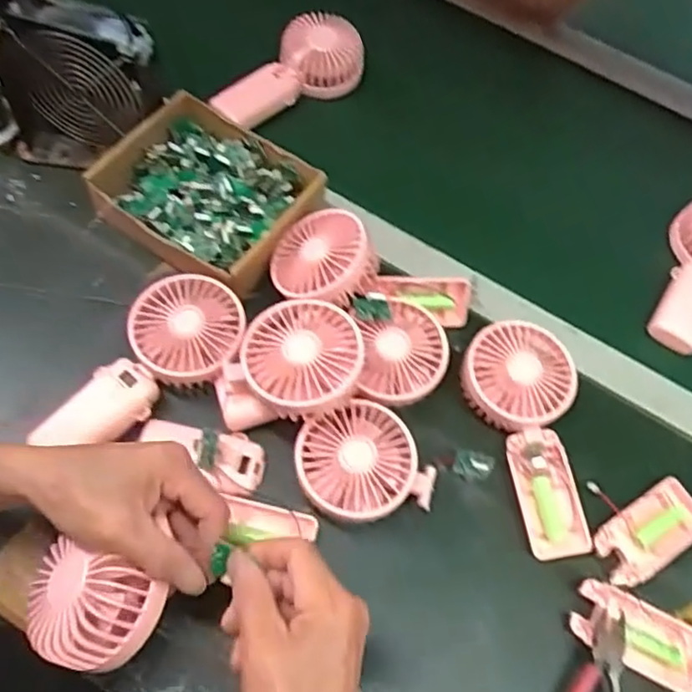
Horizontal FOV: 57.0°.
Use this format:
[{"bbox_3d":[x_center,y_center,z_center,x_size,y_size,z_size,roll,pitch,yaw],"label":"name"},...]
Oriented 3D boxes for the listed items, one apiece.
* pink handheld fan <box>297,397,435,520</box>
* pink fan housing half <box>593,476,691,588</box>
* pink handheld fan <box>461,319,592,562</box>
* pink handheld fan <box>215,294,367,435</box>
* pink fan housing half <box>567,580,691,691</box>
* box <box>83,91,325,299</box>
[{"bbox_3d":[0.011,0.089,0.488,0.093,0.045,0.088,3,62,-6],"label":"pink handheld fan"},{"bbox_3d":[0.241,0.148,0.503,0.099,0.008,0.049,-28,69,-20],"label":"pink fan housing half"},{"bbox_3d":[0.151,0.074,0.525,0.087,0.039,0.188,-9,77,-7],"label":"pink handheld fan"},{"bbox_3d":[-0.041,0.021,0.487,0.109,0.065,0.084,-34,71,-22],"label":"pink handheld fan"},{"bbox_3d":[0.214,0.213,0.466,0.097,0.009,0.046,26,62,7],"label":"pink fan housing half"},{"bbox_3d":[-0.122,-0.135,0.577,0.172,0.046,0.151,35,64,11],"label":"box"}]

